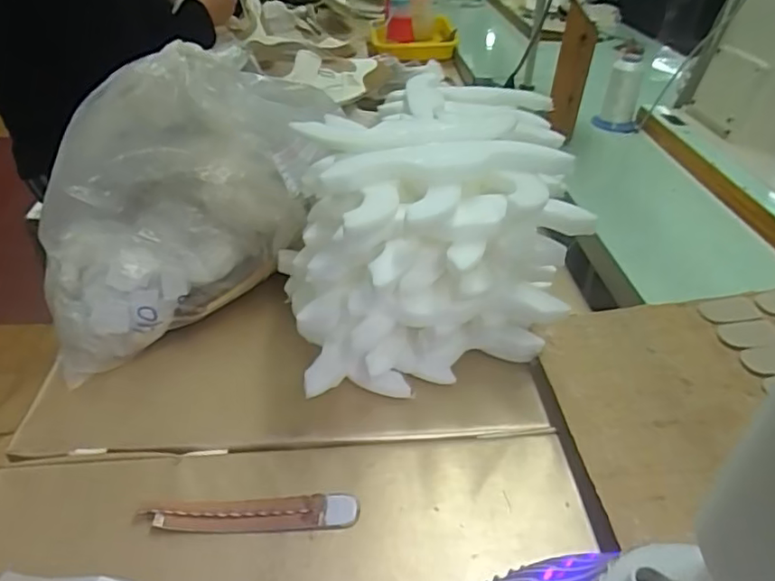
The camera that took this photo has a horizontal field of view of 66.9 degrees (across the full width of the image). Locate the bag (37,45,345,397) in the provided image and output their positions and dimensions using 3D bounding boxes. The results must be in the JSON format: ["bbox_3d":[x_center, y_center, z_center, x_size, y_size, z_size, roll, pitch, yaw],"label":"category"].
[{"bbox_3d":[-0.193,-0.092,0.562,0.297,0.233,0.136,-24,44,-30],"label":"bag"}]

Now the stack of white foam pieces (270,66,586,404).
[{"bbox_3d":[0.032,-0.041,0.528,0.238,0.226,0.179,-7,38,-11],"label":"stack of white foam pieces"}]

